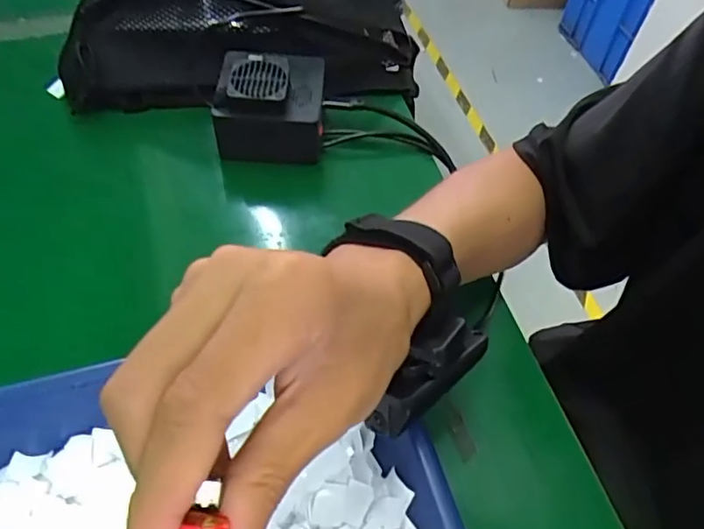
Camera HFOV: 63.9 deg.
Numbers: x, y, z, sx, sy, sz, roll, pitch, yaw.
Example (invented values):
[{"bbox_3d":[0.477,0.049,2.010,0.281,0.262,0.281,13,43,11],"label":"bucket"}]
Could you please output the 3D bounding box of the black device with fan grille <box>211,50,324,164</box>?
[{"bbox_3d":[-0.062,-0.120,0.427,0.079,0.061,0.072,3,48,-4],"label":"black device with fan grille"}]

